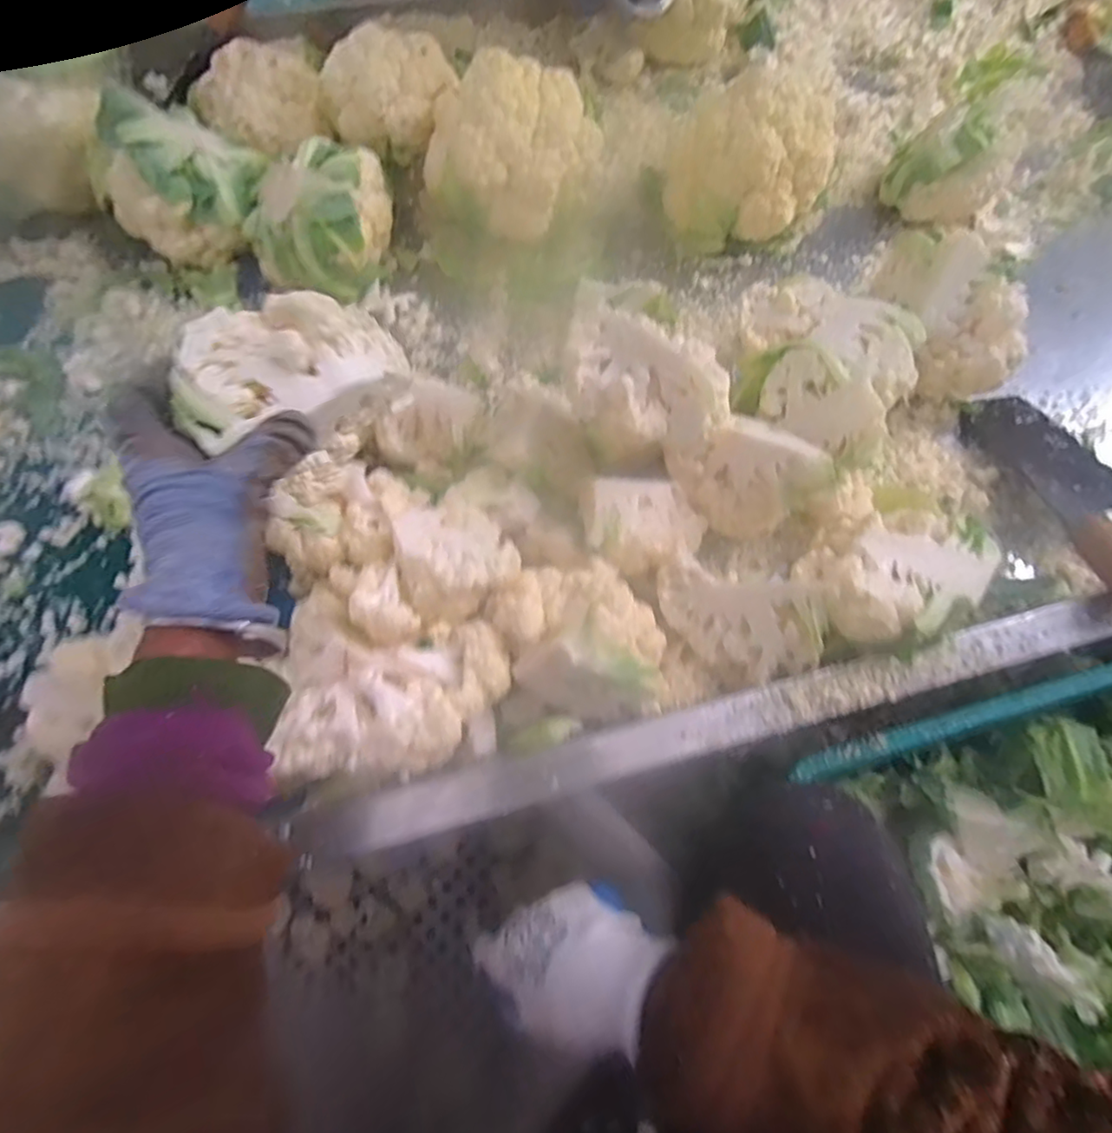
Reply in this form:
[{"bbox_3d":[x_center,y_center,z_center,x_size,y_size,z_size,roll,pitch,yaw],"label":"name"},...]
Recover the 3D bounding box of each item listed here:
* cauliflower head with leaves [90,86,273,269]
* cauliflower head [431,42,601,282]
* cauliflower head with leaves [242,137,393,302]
[{"bbox_3d":[-0.383,-0.403,0.650,0.126,0.110,0.125,0,63,-1],"label":"cauliflower head with leaves"},{"bbox_3d":[-0.052,-0.439,0.685,0.184,0.143,0.152,-14,64,-8],"label":"cauliflower head"},{"bbox_3d":[-0.245,-0.357,0.649,0.123,0.101,0.120,0,63,-1],"label":"cauliflower head with leaves"}]

